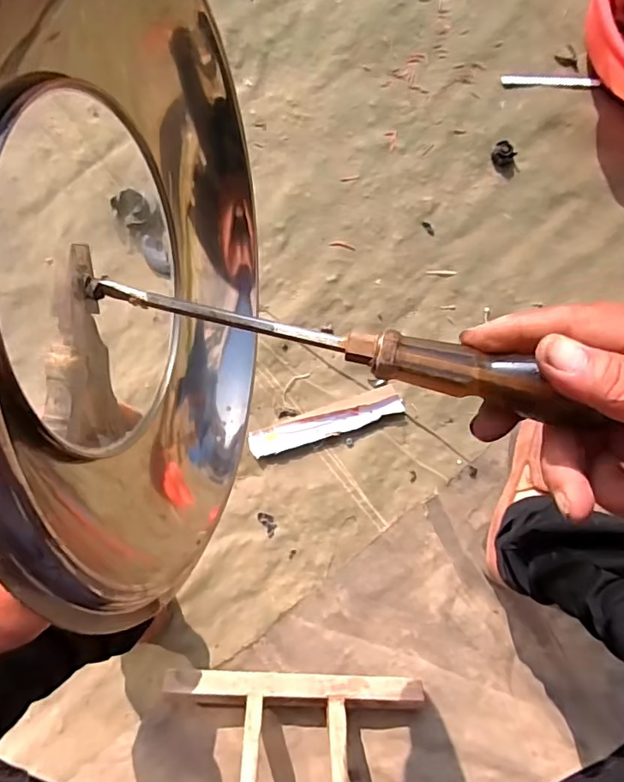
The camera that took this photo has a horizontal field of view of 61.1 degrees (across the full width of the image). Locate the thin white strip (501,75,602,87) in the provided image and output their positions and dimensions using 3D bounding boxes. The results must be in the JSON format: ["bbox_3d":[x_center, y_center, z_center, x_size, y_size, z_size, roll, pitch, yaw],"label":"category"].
[{"bbox_3d":[0.320,-0.416,0.712,0.128,0.009,0.013,4,88,0],"label":"thin white strip"}]

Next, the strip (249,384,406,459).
[{"bbox_3d":[0.019,0.041,0.689,0.202,0.009,0.039,-18,88,-1],"label":"strip"}]

